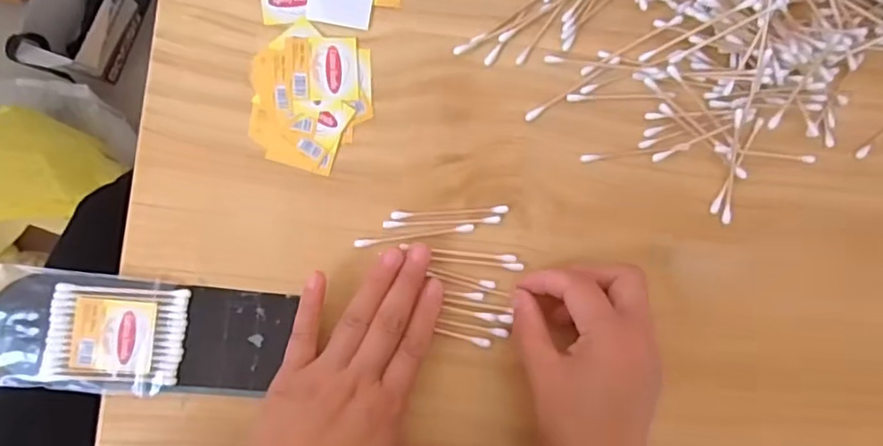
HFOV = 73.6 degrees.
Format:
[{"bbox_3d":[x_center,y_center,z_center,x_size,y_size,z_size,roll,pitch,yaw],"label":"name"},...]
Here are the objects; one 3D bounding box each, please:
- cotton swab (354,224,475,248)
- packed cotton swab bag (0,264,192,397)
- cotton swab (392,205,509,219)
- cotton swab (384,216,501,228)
[{"bbox_3d":[-0.016,0.007,0.355,0.072,0.004,0.005,-8,88,-7],"label":"cotton swab"},{"bbox_3d":[-0.203,0.062,0.332,0.109,0.005,0.066,7,86,-6],"label":"packed cotton swab bag"},{"bbox_3d":[0.006,-0.006,0.360,0.071,0.005,0.005,-3,88,-7],"label":"cotton swab"},{"bbox_3d":[0.001,0.000,0.358,0.070,0.004,0.005,-2,87,-7],"label":"cotton swab"}]

